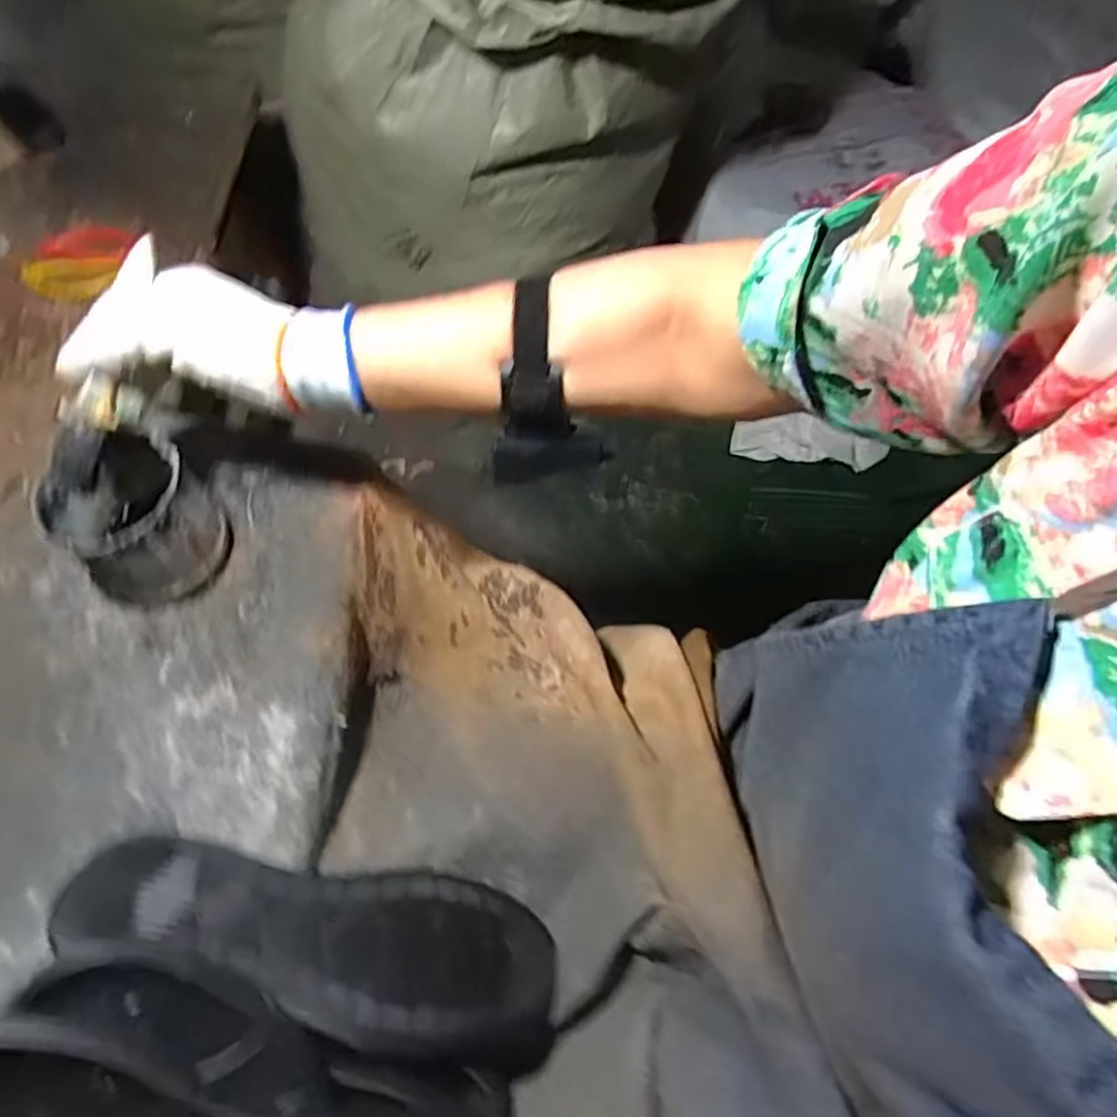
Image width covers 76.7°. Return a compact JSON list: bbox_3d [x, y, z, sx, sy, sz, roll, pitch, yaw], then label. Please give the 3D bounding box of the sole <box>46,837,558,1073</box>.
[{"bbox_3d":[-0.123,0.211,0.388,0.270,0.041,0.099,17,24,-15],"label":"sole"}]

